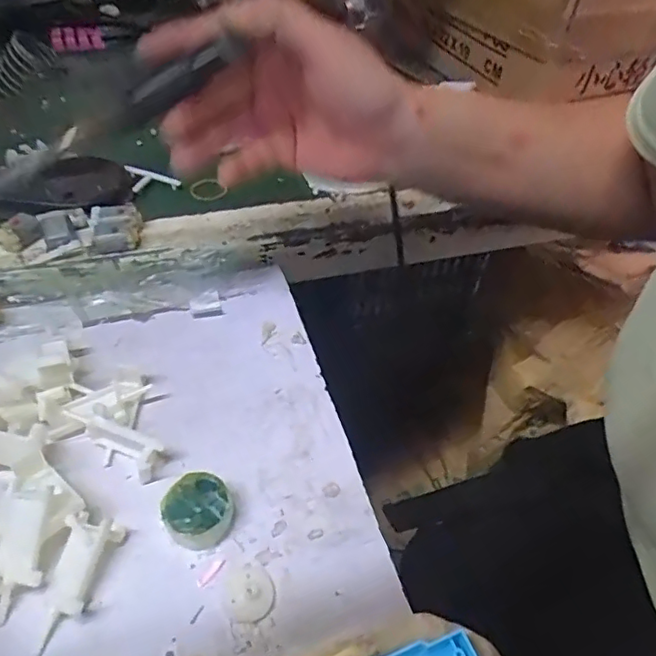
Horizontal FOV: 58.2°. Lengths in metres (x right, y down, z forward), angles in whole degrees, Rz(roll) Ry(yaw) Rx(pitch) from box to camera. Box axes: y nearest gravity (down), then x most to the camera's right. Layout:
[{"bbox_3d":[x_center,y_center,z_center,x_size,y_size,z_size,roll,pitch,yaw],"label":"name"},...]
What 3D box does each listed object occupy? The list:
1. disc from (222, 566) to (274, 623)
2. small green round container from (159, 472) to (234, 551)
[{"bbox_3d":[-0.037,0.120,0.268,0.023,0.006,0.024,3,46,-3],"label":"disc"},{"bbox_3d":[-0.064,0.089,0.289,0.032,0.017,0.032,3,46,-3],"label":"small green round container"}]

